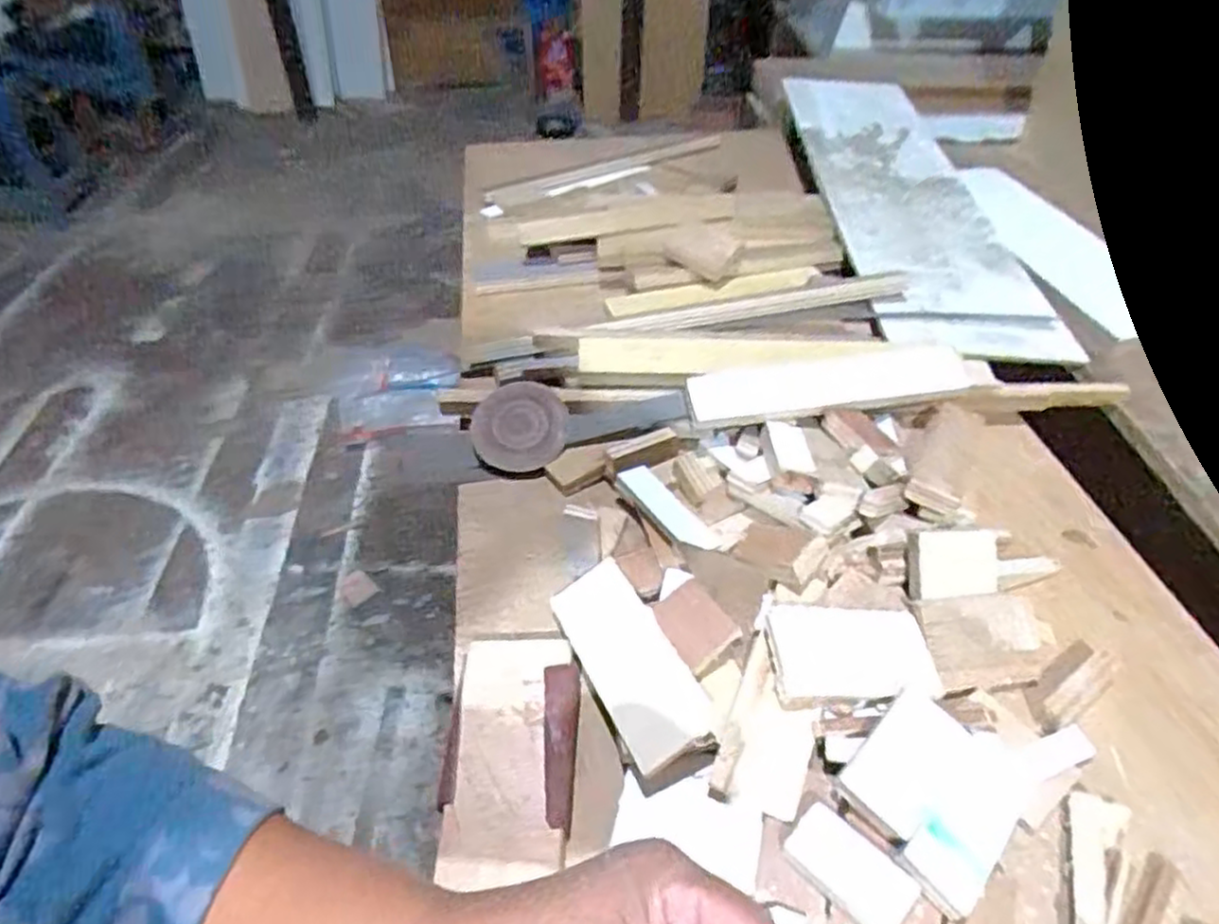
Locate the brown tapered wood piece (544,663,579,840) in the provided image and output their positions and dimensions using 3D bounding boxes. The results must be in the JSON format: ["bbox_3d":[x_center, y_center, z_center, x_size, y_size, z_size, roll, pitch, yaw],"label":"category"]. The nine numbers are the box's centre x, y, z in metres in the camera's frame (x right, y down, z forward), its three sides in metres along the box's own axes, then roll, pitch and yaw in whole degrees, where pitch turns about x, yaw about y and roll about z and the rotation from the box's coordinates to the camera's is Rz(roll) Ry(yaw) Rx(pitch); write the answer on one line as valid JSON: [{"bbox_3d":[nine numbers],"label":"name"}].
[{"bbox_3d":[-0.029,0.172,0.453,0.021,0.022,0.098,-2,47,-3],"label":"brown tapered wood piece"}]

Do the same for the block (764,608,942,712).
[{"bbox_3d":[0.158,0.122,0.471,0.107,0.010,0.061,-2,43,-2],"label":"block"}]

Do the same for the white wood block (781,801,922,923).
[{"bbox_3d":[0.129,0.218,0.392,0.065,0.008,0.036,34,52,31],"label":"white wood block"}]

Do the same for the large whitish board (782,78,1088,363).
[{"bbox_3d":[0.368,-0.355,0.930,0.204,0.030,0.678,-1,43,-1],"label":"large whitish board"}]

